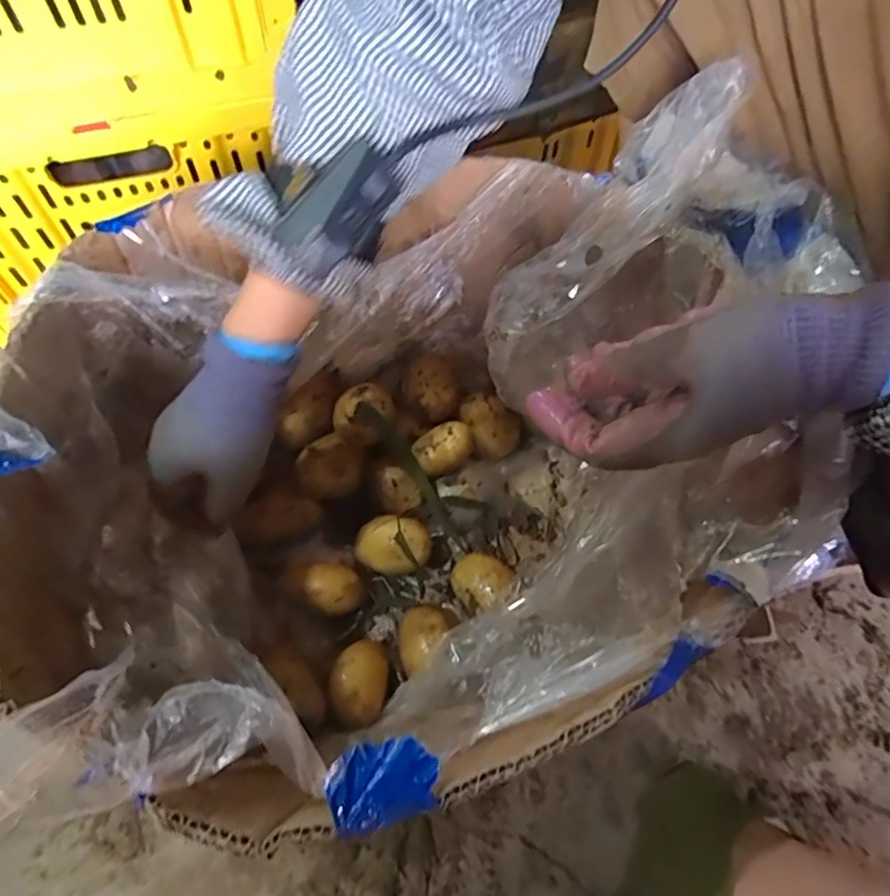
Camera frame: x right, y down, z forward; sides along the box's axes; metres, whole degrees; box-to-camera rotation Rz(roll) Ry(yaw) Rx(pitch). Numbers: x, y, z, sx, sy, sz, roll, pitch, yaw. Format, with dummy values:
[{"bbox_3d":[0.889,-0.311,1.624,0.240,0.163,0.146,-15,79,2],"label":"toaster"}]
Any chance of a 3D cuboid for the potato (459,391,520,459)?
[{"bbox_3d":[0.047,-0.023,0.543,0.047,0.046,0.066,-33,88,3],"label":"potato"}]

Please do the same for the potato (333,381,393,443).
[{"bbox_3d":[-0.074,-0.029,0.500,0.049,0.044,0.053,1,60,-2],"label":"potato"}]

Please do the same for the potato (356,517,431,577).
[{"bbox_3d":[-0.047,0.092,0.495,0.064,0.045,0.046,9,60,3],"label":"potato"}]

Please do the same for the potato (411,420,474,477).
[{"bbox_3d":[-0.001,0.000,0.499,0.054,0.026,0.040,-36,68,-19],"label":"potato"}]

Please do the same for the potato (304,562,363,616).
[{"bbox_3d":[-0.095,0.124,0.475,0.041,0.042,0.046,-36,67,-21],"label":"potato"}]

